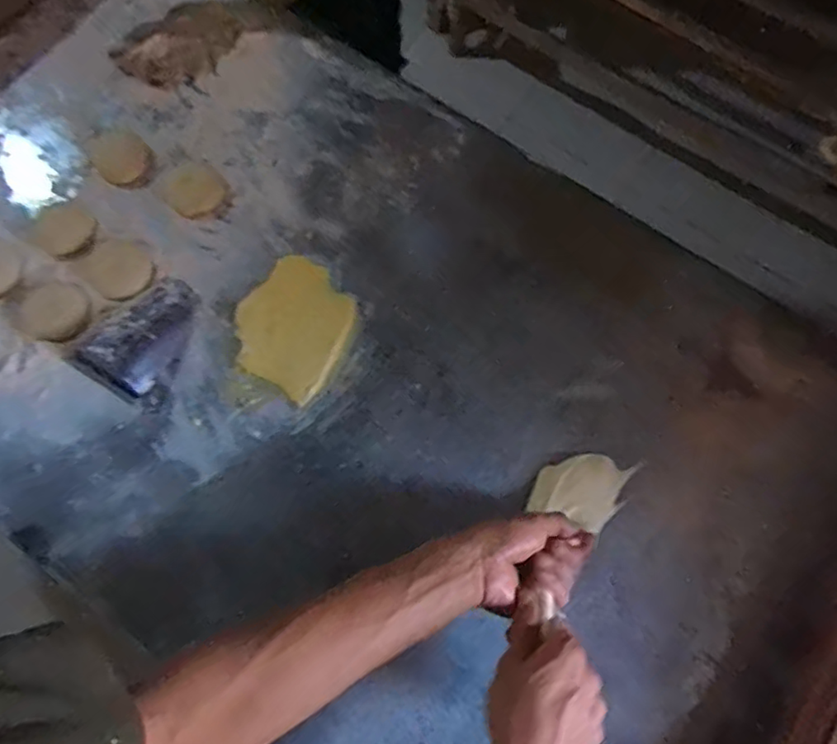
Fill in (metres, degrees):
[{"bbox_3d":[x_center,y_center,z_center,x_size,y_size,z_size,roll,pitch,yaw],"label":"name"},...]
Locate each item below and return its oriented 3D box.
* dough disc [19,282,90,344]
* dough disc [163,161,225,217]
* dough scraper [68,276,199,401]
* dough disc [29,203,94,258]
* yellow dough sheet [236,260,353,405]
[{"bbox_3d":[-0.366,-0.061,0.628,0.073,0.009,0.063,34,74,10],"label":"dough disc"},{"bbox_3d":[-0.243,-0.198,0.676,0.064,0.004,0.060,0,71,0],"label":"dough disc"},{"bbox_3d":[-0.272,-0.042,0.609,0.079,0.033,0.126,34,74,10],"label":"dough scraper"},{"bbox_3d":[-0.377,-0.153,0.657,0.067,0.010,0.058,35,75,11],"label":"dough disc"},{"bbox_3d":[-0.123,-0.048,0.622,0.114,0.006,0.129,29,74,9],"label":"yellow dough sheet"}]

